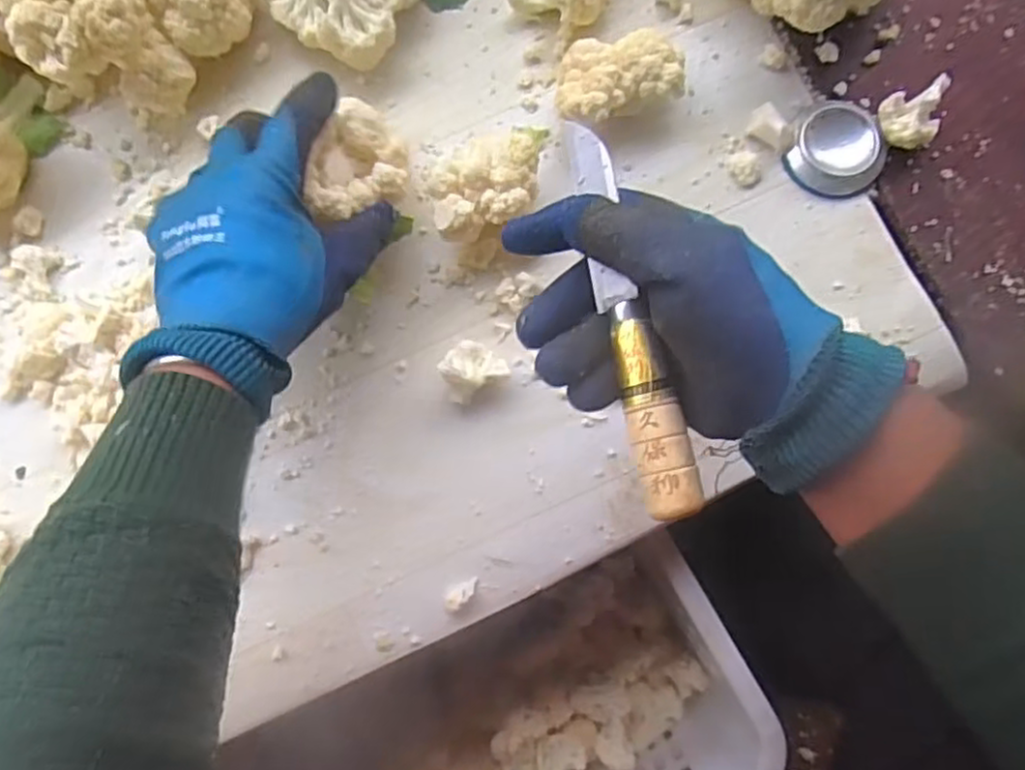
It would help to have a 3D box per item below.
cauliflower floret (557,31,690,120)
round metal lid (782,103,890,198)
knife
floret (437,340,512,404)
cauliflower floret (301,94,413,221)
[{"bbox_3d":[0.068,-0.192,0.456,0.079,0.044,0.055,-6,80,1],"label":"cauliflower floret"},{"bbox_3d":[0.209,-0.150,0.455,0.059,0.013,0.055,0,81,2],"label":"round metal lid"},{"bbox_3d":[0.052,-0.035,0.320,0.024,0.016,0.188,-11,75,1],"label":"knife"},{"bbox_3d":[-0.025,-0.010,0.446,0.039,0.033,0.031,-28,81,-2],"label":"floret"},{"bbox_3d":[-0.091,-0.131,0.424,0.049,0.035,0.074,21,84,5],"label":"cauliflower floret"}]

